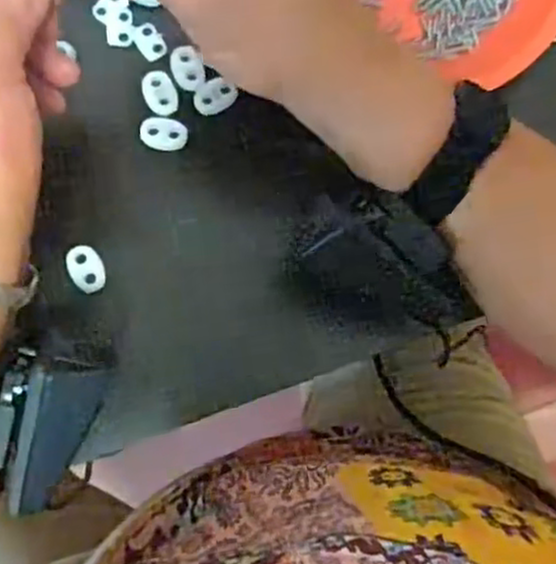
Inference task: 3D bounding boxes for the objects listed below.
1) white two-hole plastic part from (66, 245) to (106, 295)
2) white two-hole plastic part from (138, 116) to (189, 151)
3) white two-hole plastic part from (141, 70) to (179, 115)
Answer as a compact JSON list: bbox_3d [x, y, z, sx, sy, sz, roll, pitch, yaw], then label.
[{"bbox_3d":[-0.090,-0.006,0.345,0.016,0.004,0.023,-21,84,-8],"label":"white two-hole plastic part"},{"bbox_3d":[-0.055,-0.073,0.357,0.023,0.004,0.016,6,81,-4],"label":"white two-hole plastic part"},{"bbox_3d":[-0.058,-0.093,0.360,0.015,0.004,0.023,-22,85,-8],"label":"white two-hole plastic part"}]

